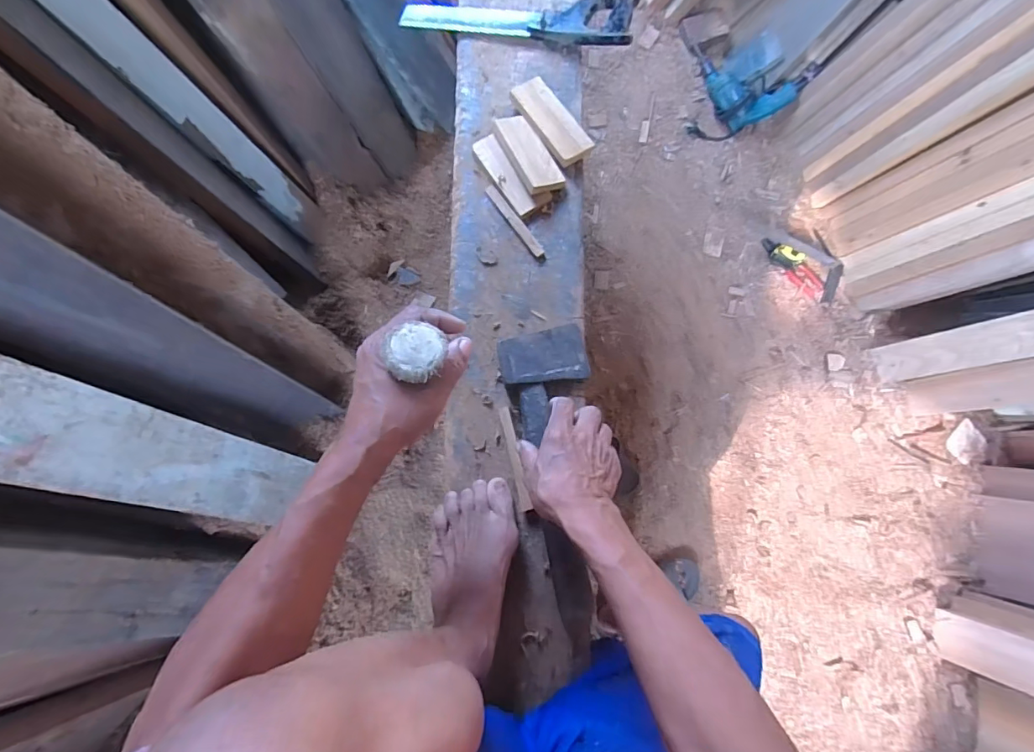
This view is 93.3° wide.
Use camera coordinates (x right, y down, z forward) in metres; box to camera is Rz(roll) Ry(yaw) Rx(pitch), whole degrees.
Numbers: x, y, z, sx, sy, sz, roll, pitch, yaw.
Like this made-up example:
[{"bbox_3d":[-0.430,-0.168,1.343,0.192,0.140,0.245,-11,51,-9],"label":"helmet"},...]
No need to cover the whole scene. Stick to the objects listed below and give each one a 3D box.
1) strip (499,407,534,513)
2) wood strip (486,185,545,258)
[{"bbox_3d":[-0.002,0.101,0.601,0.013,0.006,0.128,-13,80,-3],"label":"strip"},{"bbox_3d":[-0.004,-0.214,0.671,0.014,0.011,0.127,-35,82,-6],"label":"wood strip"}]

